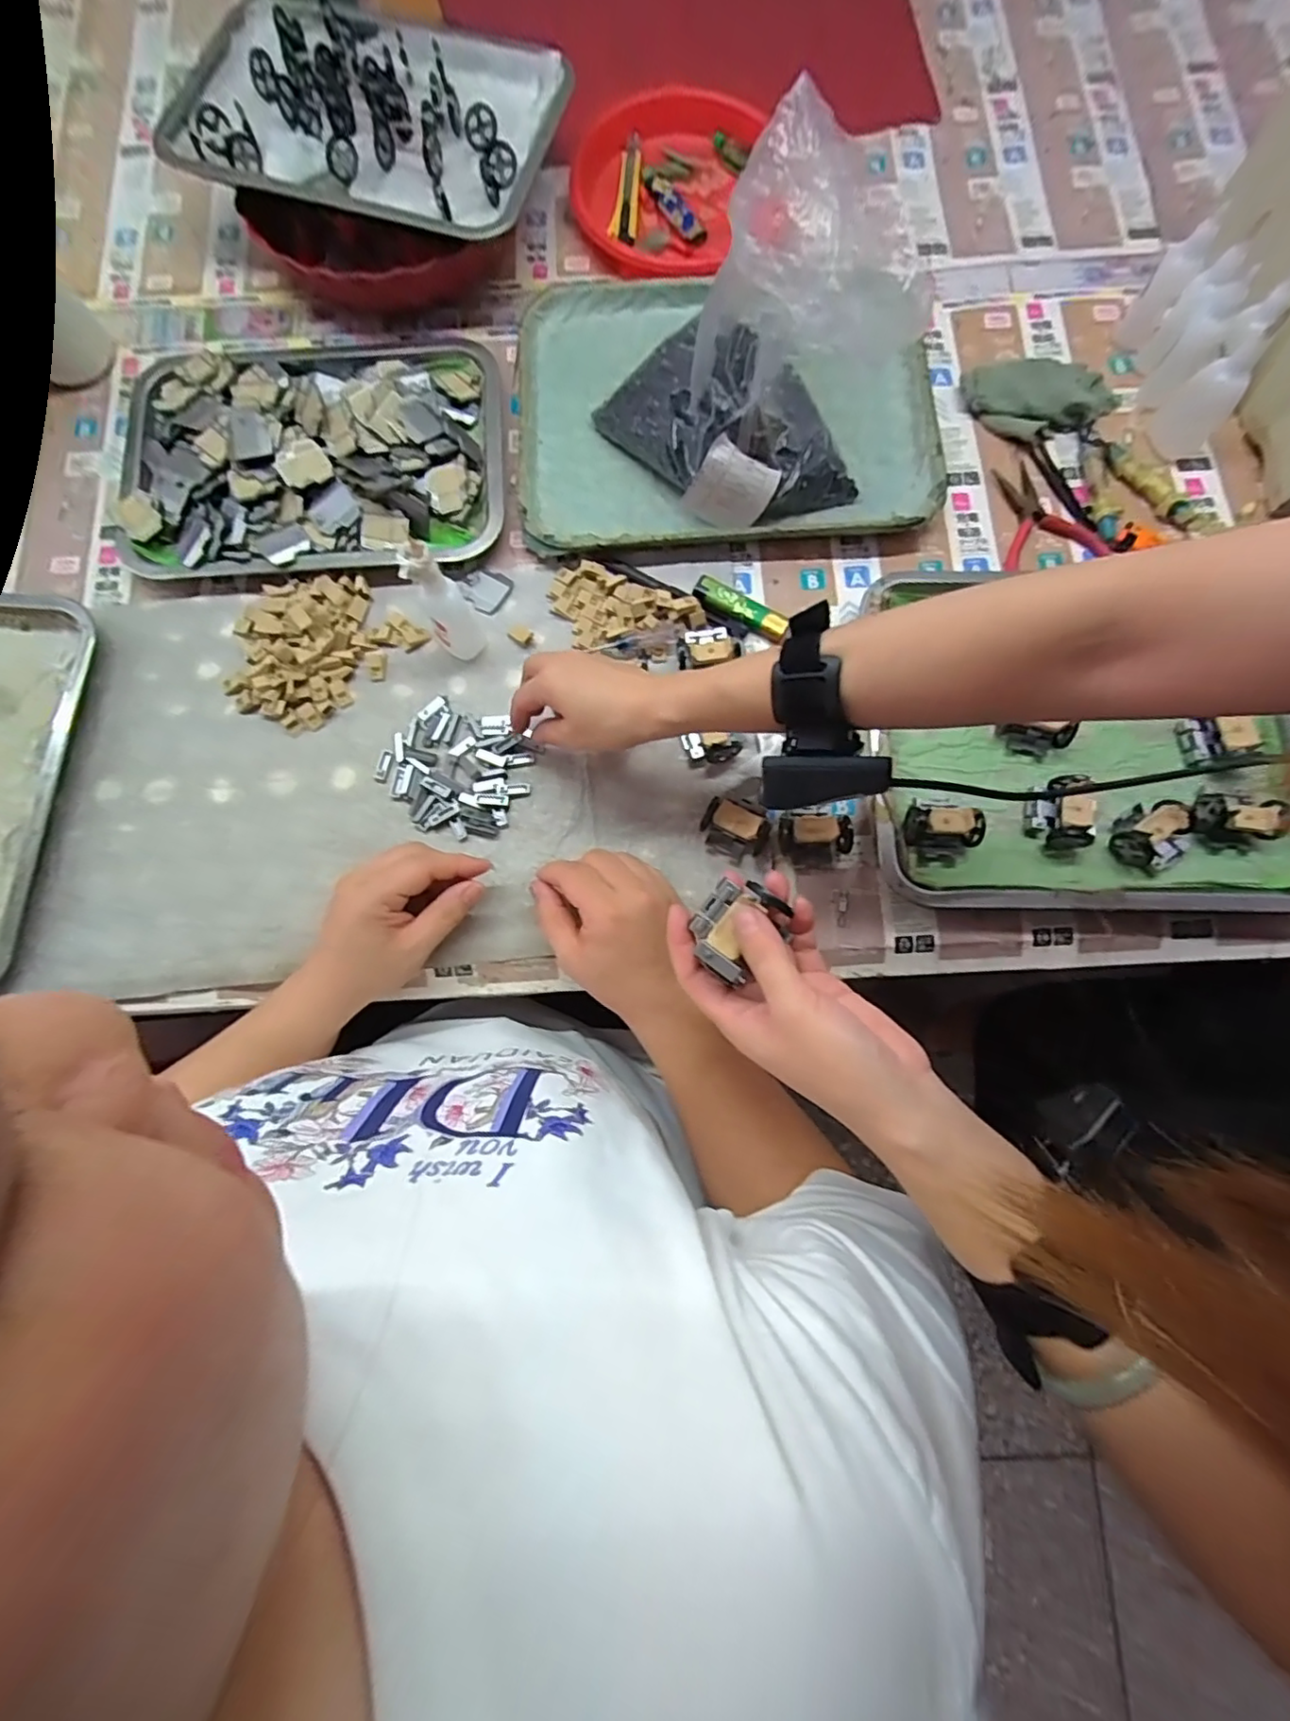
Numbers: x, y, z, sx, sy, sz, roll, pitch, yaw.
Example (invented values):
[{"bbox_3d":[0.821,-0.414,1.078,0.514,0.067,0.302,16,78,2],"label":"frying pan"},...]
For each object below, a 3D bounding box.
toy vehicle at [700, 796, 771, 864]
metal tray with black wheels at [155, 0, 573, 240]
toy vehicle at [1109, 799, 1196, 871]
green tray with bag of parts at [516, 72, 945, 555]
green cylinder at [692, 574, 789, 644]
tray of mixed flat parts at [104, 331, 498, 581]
[{"bbox_3d":[0.064,-0.023,0.433,0.046,0.022,0.039,22,80,6],"label":"toy vehicle"},{"bbox_3d":[-0.226,-0.633,0.515,0.302,0.029,0.212,16,80,7],"label":"metal tray with black wheels"},{"bbox_3d":[0.355,-0.017,0.420,0.051,0.022,0.044,-26,78,-1],"label":"toy vehicle"},{"bbox_3d":[0.063,-0.400,0.429,0.334,0.185,0.260,-3,78,1],"label":"green tray with bag of parts"},{"bbox_3d":[0.074,-0.199,0.481,0.079,0.013,0.021,34,81,8],"label":"green cylinder"},{"bbox_3d":[-0.279,-0.347,0.503,0.317,0.043,0.229,-4,78,1],"label":"tray of mixed flat parts"}]

